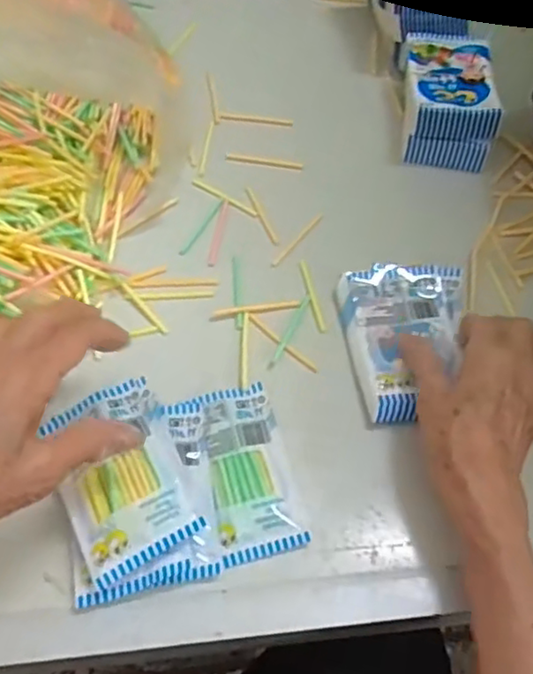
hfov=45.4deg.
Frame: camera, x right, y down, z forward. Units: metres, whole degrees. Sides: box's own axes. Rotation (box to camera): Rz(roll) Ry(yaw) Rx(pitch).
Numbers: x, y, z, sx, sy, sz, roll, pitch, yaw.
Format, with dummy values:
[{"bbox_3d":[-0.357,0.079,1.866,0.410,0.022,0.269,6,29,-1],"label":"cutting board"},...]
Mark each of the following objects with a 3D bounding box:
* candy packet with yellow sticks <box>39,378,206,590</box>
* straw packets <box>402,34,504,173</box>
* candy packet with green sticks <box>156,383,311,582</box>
[{"bbox_3d":[-0.083,0.077,0.359,0.065,0.015,0.104,-21,63,-14],"label":"candy packet with yellow sticks"},{"bbox_3d":[0.151,-0.202,0.536,0.072,0.045,0.113,9,59,2],"label":"straw packets"},{"bbox_3d":[-0.024,0.081,0.379,0.074,0.012,0.102,-12,61,-10],"label":"candy packet with green sticks"}]

